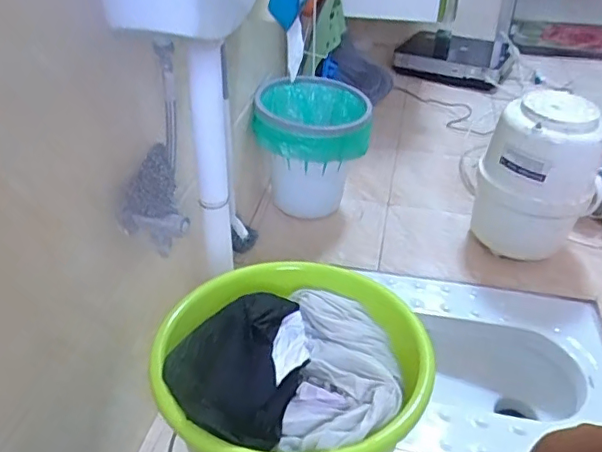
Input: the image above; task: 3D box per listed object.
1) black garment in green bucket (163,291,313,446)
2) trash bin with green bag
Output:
[{"bbox_3d":[-0.071,0.141,0.637,0.146,0.059,0.209,11,37,15],"label":"black garment in green bucket"},{"bbox_3d":[0.031,-0.164,1.341,0.256,0.289,0.237,7,36,10],"label":"trash bin with green bag"}]

